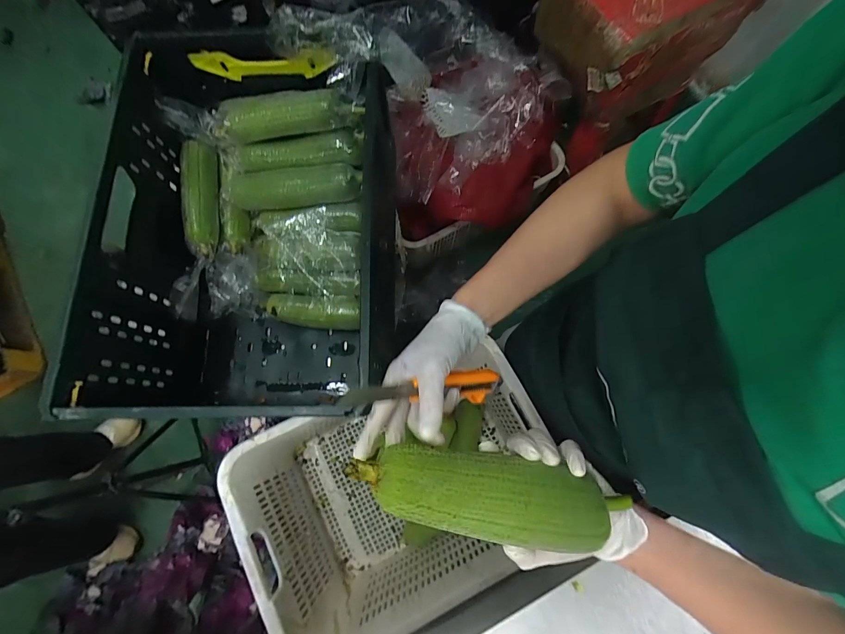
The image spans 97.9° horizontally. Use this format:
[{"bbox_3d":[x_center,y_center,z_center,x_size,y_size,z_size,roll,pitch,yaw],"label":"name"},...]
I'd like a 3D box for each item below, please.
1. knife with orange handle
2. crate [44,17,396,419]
[{"bbox_3d":[0.006,0.070,0.345,0.185,0.019,0.032,3,72,-41],"label":"knife with orange handle"},{"bbox_3d":[-0.247,-0.109,0.614,0.380,0.309,0.526,-1,77,1],"label":"crate"}]

